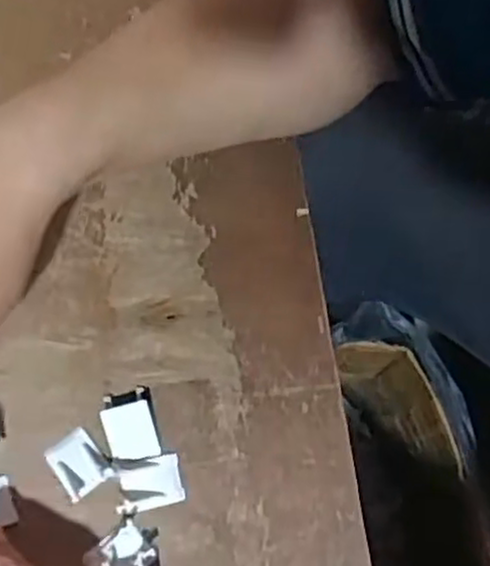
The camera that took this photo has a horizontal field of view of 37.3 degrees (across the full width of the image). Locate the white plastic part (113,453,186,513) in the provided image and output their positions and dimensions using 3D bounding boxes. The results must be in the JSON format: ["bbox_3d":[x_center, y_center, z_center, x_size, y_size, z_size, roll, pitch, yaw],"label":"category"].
[{"bbox_3d":[-0.048,0.099,0.361,0.032,0.004,0.025,-7,74,-3],"label":"white plastic part"}]

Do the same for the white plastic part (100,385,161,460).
[{"bbox_3d":[-0.058,0.070,0.365,0.026,0.013,0.034,-11,74,-4],"label":"white plastic part"}]

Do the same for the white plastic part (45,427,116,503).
[{"bbox_3d":[-0.083,0.090,0.364,0.024,0.007,0.031,-35,77,-11],"label":"white plastic part"}]

